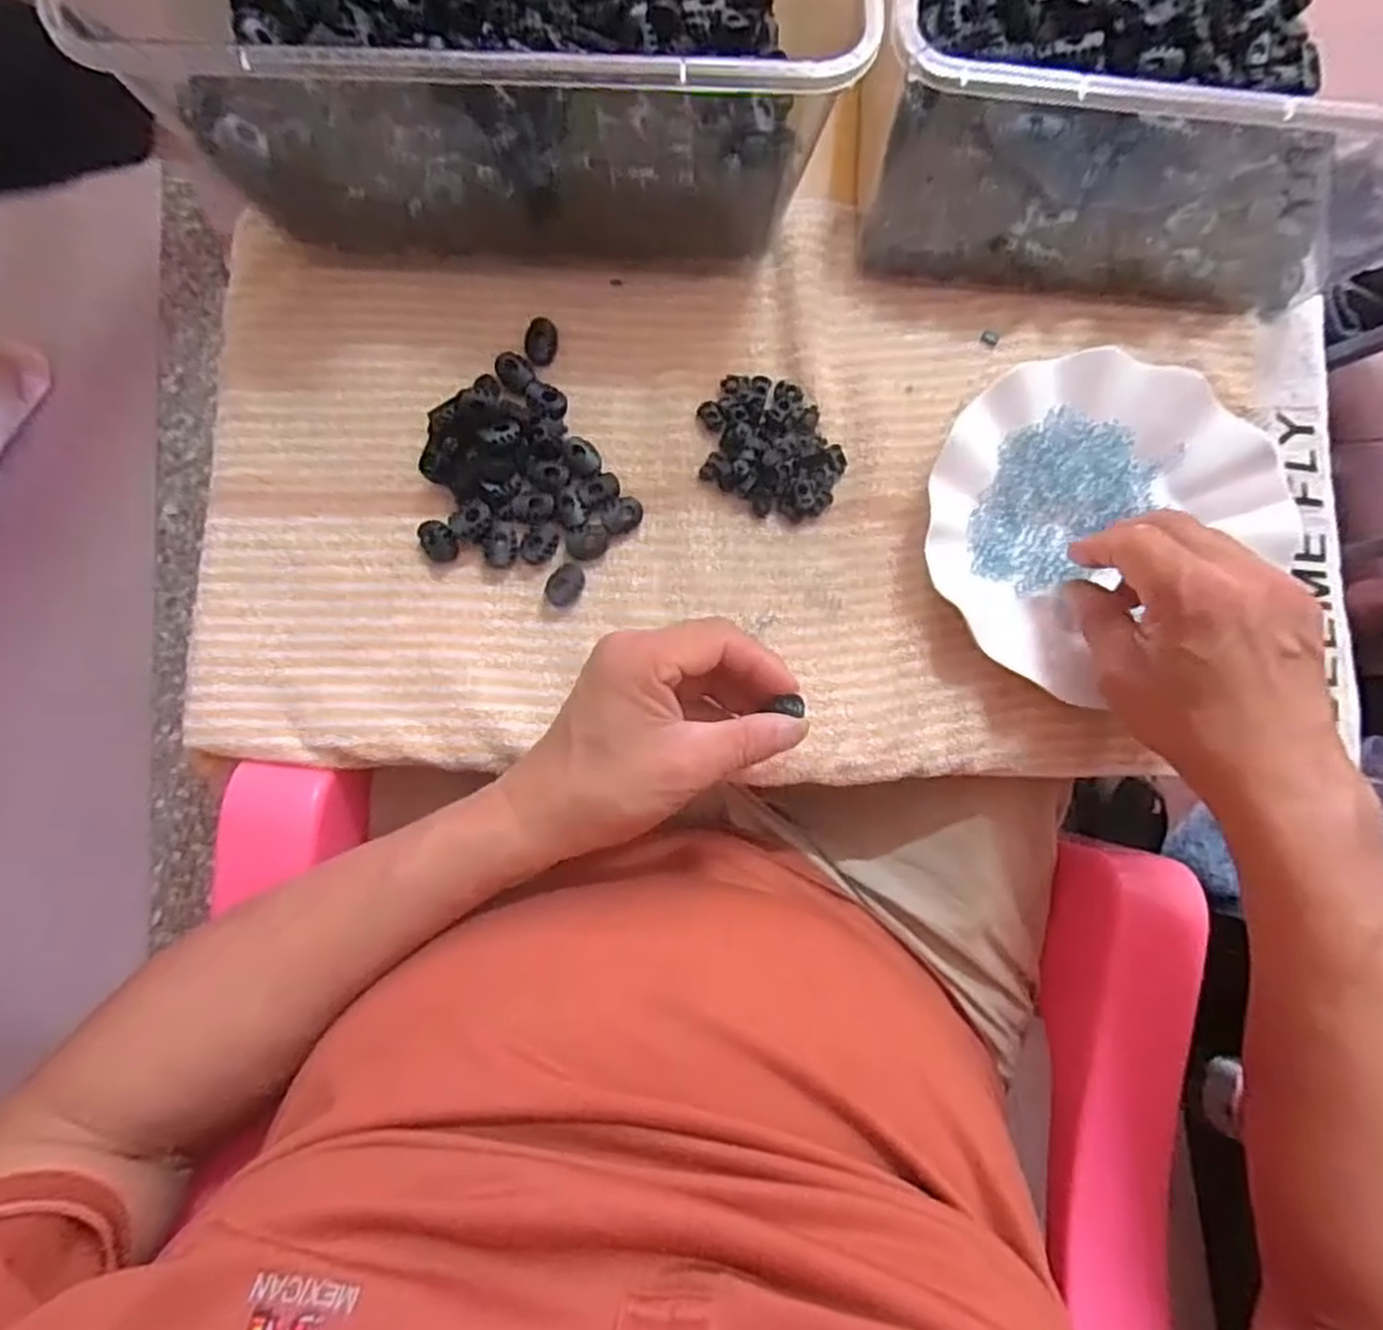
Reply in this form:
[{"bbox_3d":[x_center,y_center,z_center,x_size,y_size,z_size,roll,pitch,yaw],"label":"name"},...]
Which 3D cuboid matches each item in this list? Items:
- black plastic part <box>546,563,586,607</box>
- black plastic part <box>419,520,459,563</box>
[{"bbox_3d":[-0.064,-0.041,0.385,0.016,0.010,0.023,39,82,4],"label":"black plastic part"},{"bbox_3d":[-0.130,-0.064,0.388,0.016,0.009,0.023,-38,85,-7],"label":"black plastic part"}]

